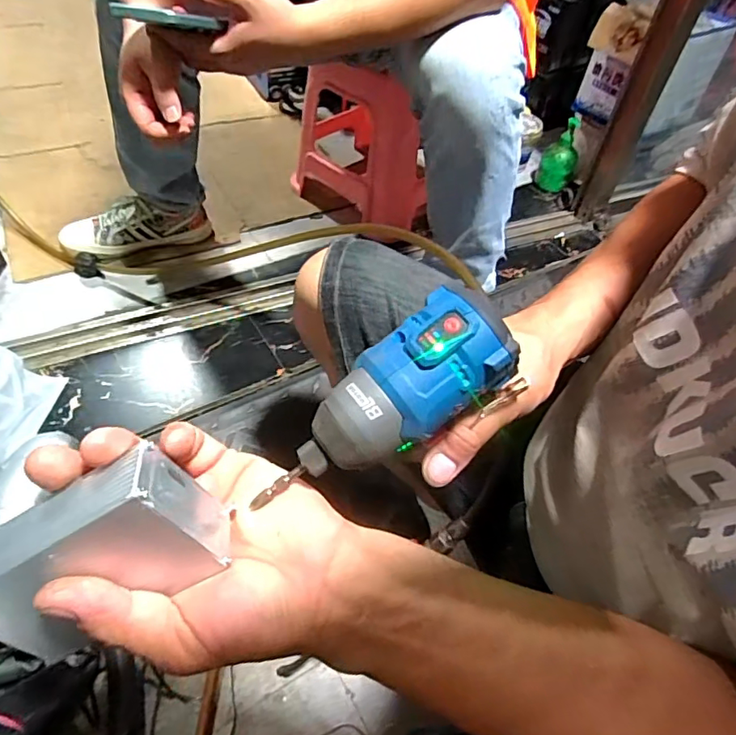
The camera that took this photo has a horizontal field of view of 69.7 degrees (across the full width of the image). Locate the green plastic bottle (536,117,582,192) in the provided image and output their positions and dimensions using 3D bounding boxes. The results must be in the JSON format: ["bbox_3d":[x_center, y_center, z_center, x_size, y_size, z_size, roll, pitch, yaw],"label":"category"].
[{"bbox_3d":[0.467,-0.511,1.284,0.087,0.141,0.086,22,51,12],"label":"green plastic bottle"}]

